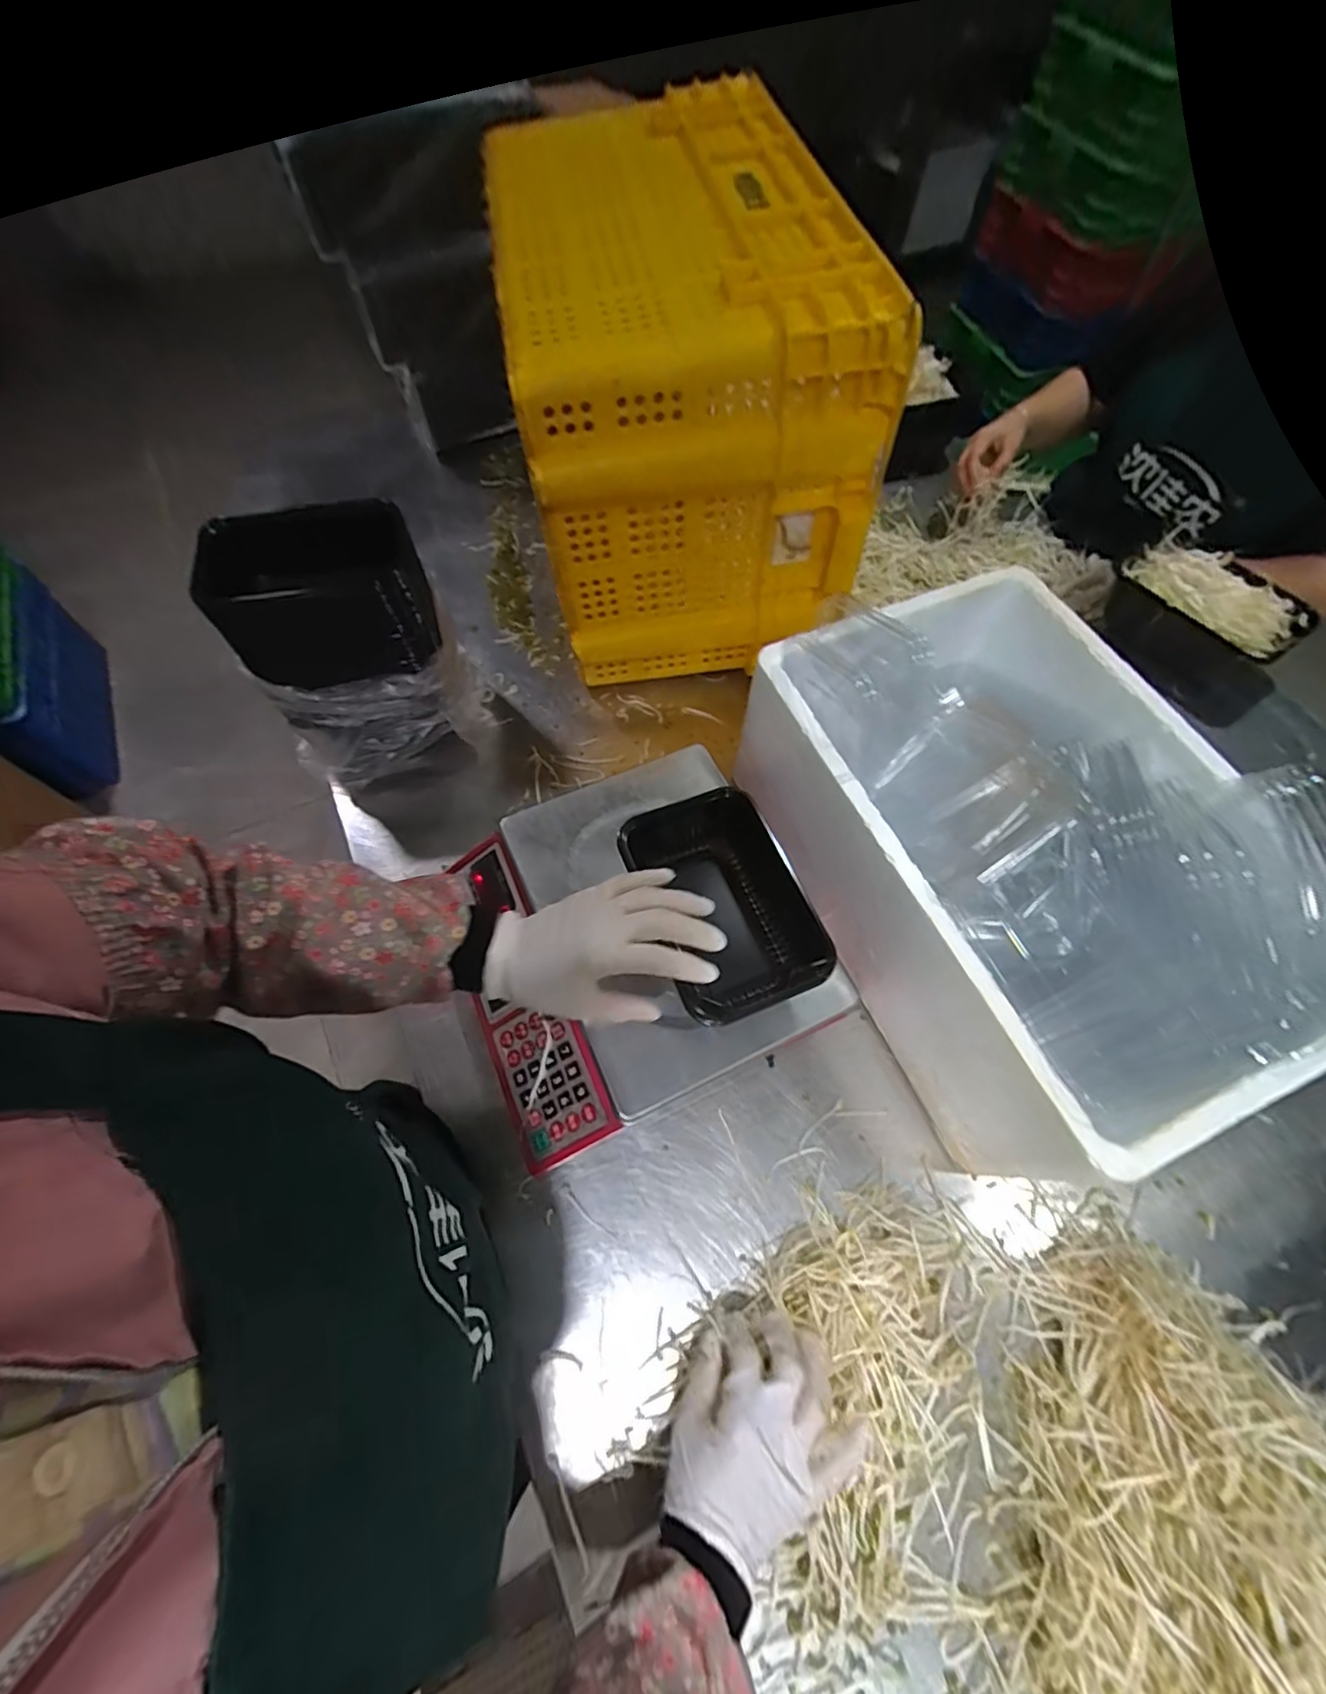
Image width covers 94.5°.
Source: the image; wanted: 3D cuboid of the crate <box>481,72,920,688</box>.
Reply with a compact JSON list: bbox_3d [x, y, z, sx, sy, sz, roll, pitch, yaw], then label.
[{"bbox_3d":[-0.002,-0.494,0.700,0.308,0.352,0.473,-9,64,-6],"label":"crate"}]

